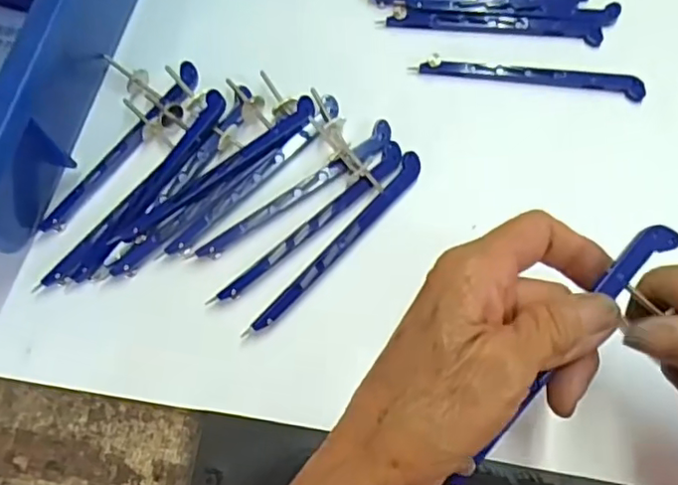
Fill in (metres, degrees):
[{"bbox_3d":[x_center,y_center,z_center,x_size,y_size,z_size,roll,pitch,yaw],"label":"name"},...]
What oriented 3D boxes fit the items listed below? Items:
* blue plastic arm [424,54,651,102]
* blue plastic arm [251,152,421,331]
[{"bbox_3d":[0.108,-0.095,0.334,0.121,0.007,0.016,8,71,5],"label":"blue plastic arm"},{"bbox_3d":[0.001,-0.002,0.301,0.012,0.006,0.120,39,77,15],"label":"blue plastic arm"}]

